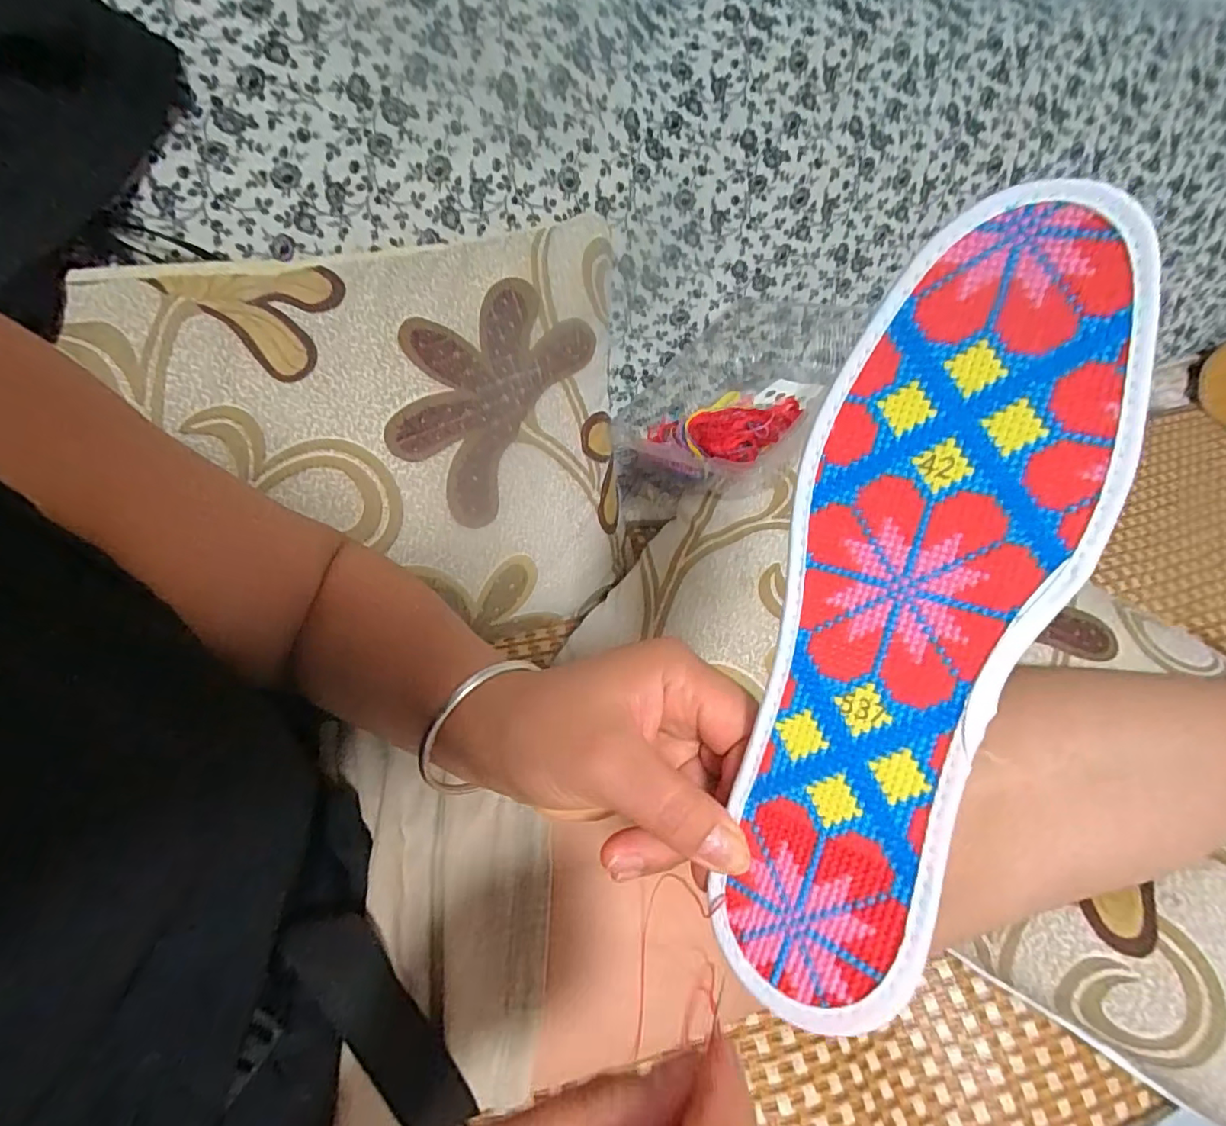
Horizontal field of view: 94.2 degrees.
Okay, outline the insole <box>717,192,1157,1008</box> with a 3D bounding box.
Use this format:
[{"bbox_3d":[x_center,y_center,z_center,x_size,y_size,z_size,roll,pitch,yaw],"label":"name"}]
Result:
[{"bbox_3d":[0.086,0.012,0.174,0.079,0.012,0.242,24,95,25],"label":"insole"}]

